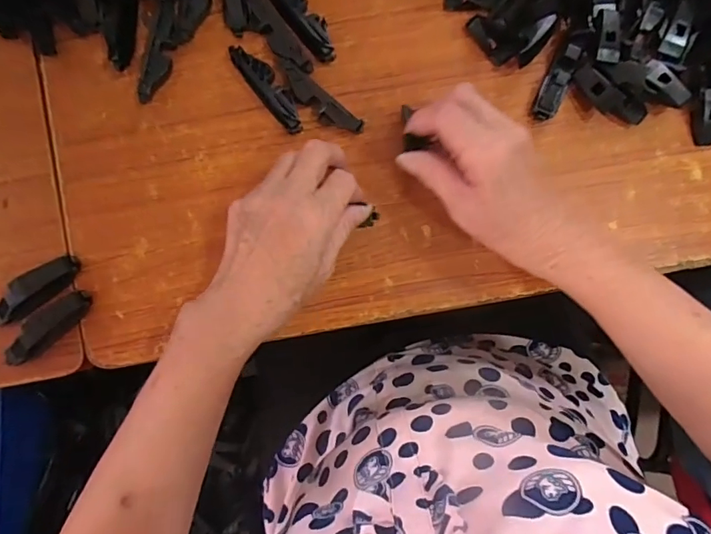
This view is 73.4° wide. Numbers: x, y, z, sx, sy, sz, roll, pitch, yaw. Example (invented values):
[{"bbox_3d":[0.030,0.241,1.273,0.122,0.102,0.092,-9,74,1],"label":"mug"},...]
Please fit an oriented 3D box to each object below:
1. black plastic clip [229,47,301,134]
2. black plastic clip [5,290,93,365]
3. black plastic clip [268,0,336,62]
[{"bbox_3d":[-0.067,-0.137,0.368,0.021,0.017,0.076,-36,90,1],"label":"black plastic clip"},{"bbox_3d":[-0.238,0.047,0.366,0.080,0.025,0.018,-38,90,1],"label":"black plastic clip"},{"bbox_3d":[-0.042,-0.195,0.372,0.026,0.013,0.078,-43,90,1],"label":"black plastic clip"}]

